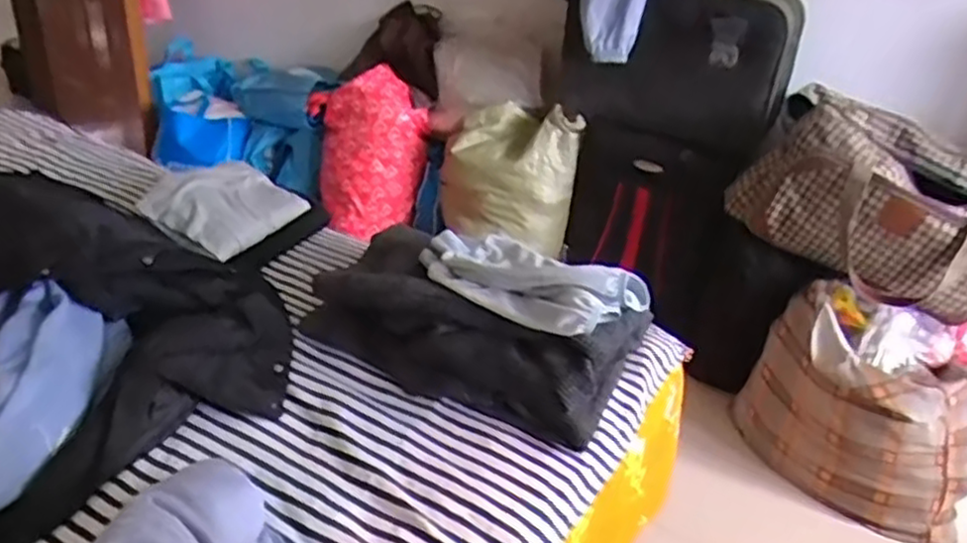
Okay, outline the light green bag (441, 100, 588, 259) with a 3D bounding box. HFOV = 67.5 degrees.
[{"bbox_3d":[0.058,-0.236,1.778,0.323,0.322,0.116,20,32,24],"label":"light green bag"}]

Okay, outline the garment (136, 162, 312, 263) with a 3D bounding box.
[{"bbox_3d":[-0.398,-0.110,1.128,0.170,0.076,0.206,19,31,22],"label":"garment"}]

